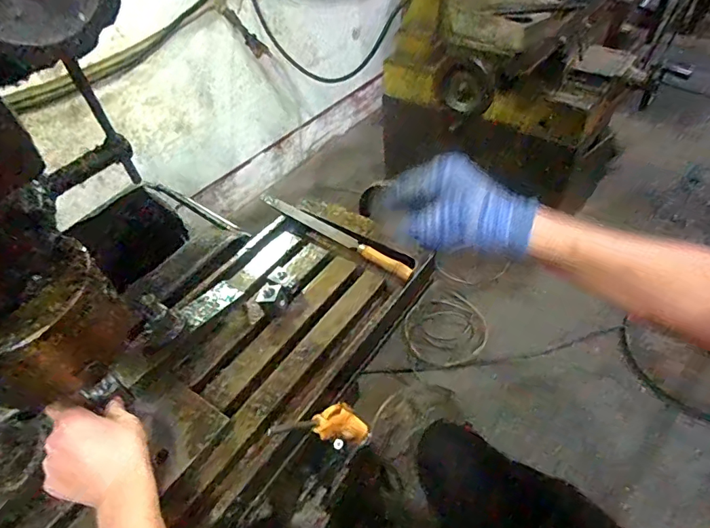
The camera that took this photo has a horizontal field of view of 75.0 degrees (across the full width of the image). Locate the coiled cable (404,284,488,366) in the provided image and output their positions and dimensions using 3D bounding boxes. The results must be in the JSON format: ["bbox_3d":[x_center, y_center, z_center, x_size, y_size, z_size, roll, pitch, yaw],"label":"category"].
[{"bbox_3d":[0.307,0.226,1.570,0.258,0.016,0.247,0,90,5],"label":"coiled cable"}]

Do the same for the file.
[{"bbox_3d":[-0.038,-0.052,0.674,0.291,0.030,0.024,32,57,30],"label":"file"}]

